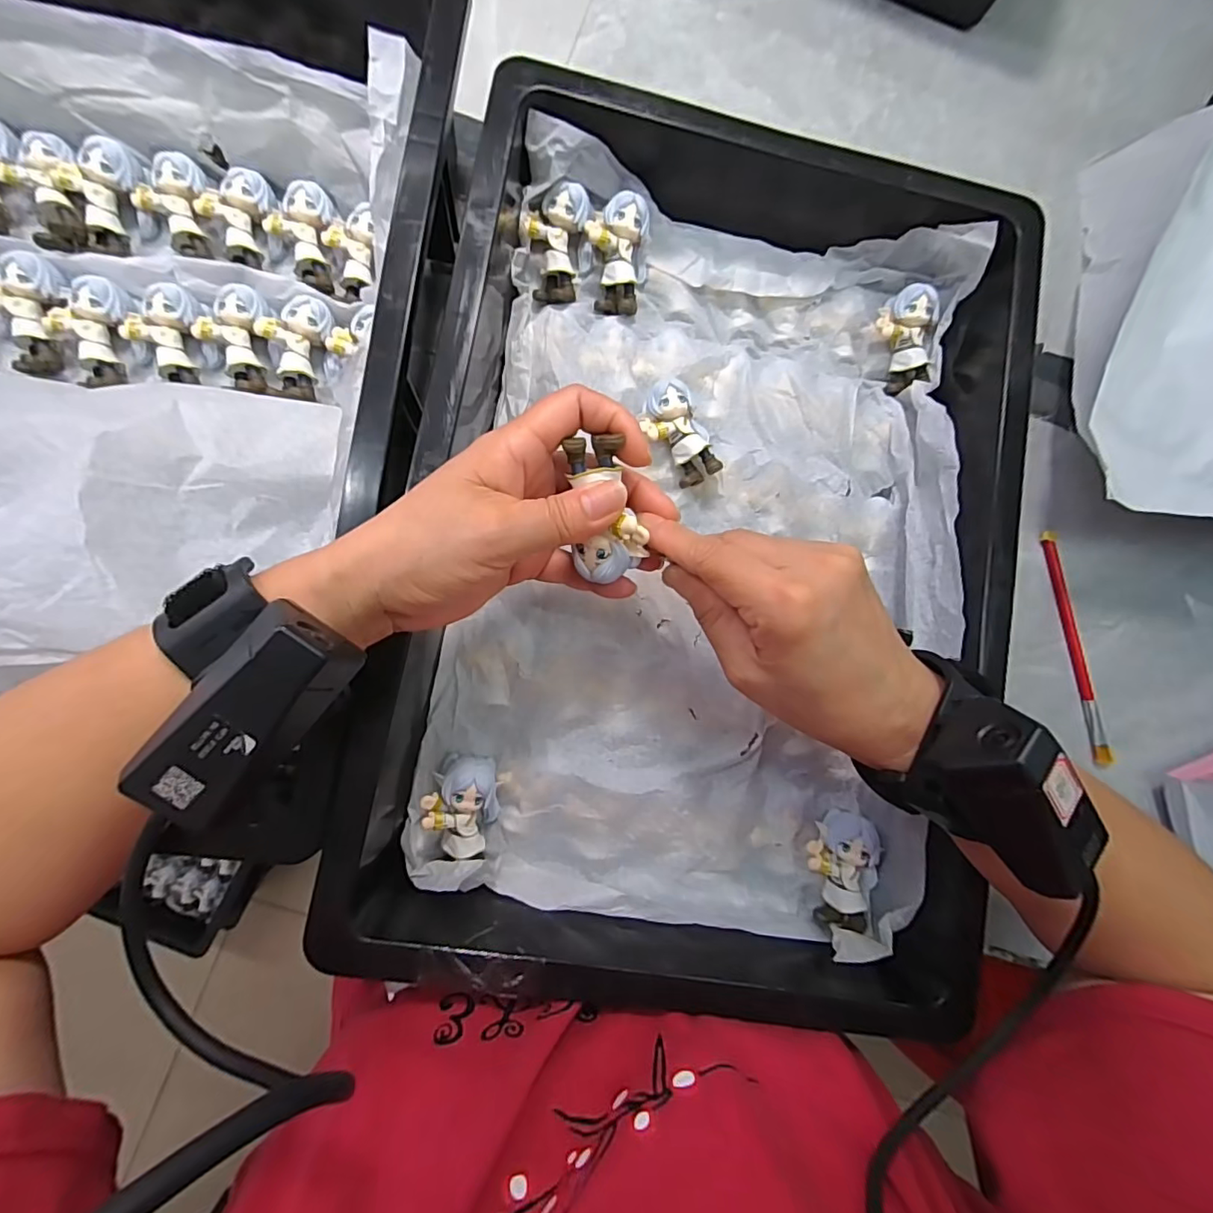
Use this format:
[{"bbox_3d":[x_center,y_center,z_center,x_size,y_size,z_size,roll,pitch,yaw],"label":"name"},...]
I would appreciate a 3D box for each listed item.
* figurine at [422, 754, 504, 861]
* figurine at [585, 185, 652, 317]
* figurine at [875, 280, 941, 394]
[{"bbox_3d":[-0.077,0.107,0.285,0.036,0.026,0.052,6,85,-6],"label":"figurine"},{"bbox_3d":[0.007,-0.208,0.318,0.038,0.027,0.056,4,85,-6],"label":"figurine"},{"bbox_3d":[0.189,-0.167,0.337,0.034,0.022,0.060,-7,106,-8],"label":"figurine"}]

